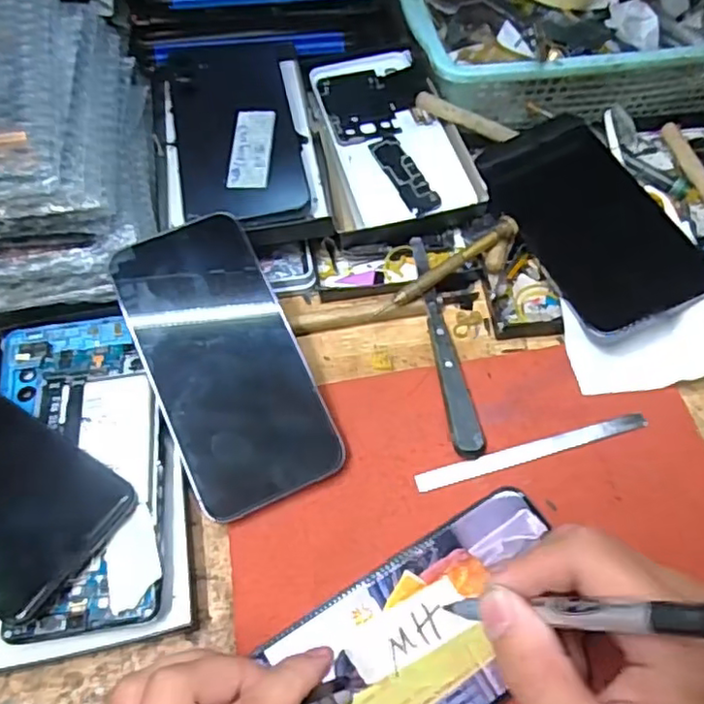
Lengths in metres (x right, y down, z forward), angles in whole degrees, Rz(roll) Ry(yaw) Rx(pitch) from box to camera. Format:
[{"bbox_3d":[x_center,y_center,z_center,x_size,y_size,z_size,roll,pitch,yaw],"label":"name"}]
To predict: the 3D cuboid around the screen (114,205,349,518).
[{"bbox_3d":[-0.069,0.002,0.335,0.076,0.009,0.158,-23,79,-14],"label":"screen"}]

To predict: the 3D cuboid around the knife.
[{"bbox_3d":[0.054,-0.010,0.364,0.018,0.007,0.144,-6,58,-3],"label":"knife"}]

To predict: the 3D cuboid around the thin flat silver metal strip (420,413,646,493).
[{"bbox_3d":[0.096,0.052,0.335,0.129,0.004,0.009,-15,59,-8],"label":"thin flat silver metal strip"}]

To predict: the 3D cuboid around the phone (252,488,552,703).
[{"bbox_3d":[0.034,0.125,0.283,0.149,0.010,0.075,-30,67,-17],"label":"phone"}]

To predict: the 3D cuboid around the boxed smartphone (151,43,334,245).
[{"bbox_3d":[-0.078,-0.142,0.427,0.107,0.028,0.161,-10,58,-5],"label":"boxed smartphone"}]

